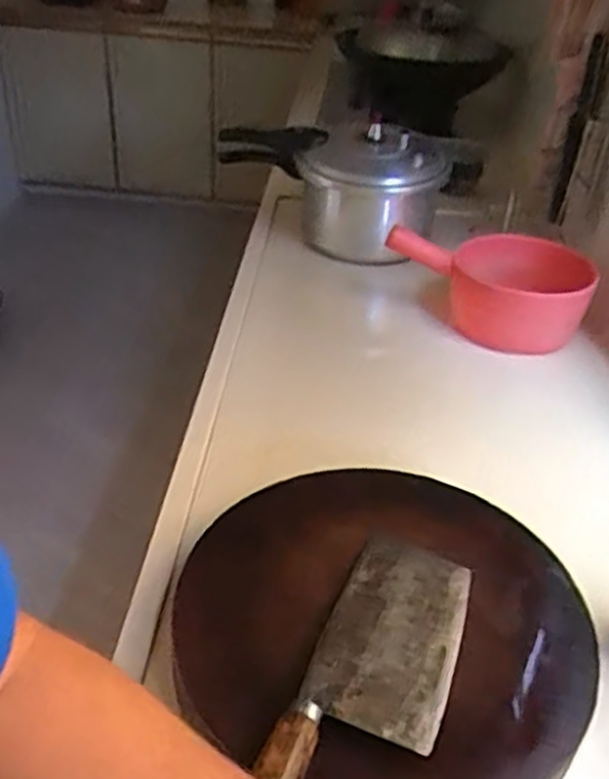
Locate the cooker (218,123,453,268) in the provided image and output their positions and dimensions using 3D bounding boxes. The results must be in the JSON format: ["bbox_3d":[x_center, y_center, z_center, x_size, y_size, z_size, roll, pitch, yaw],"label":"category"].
[{"bbox_3d":[0.062,-0.376,1.360,0.403,0.203,0.217,23,40,24],"label":"cooker"}]

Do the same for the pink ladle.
[{"bbox_3d":[0.287,-0.158,1.184,0.305,0.152,0.165,11,36,9],"label":"pink ladle"}]

